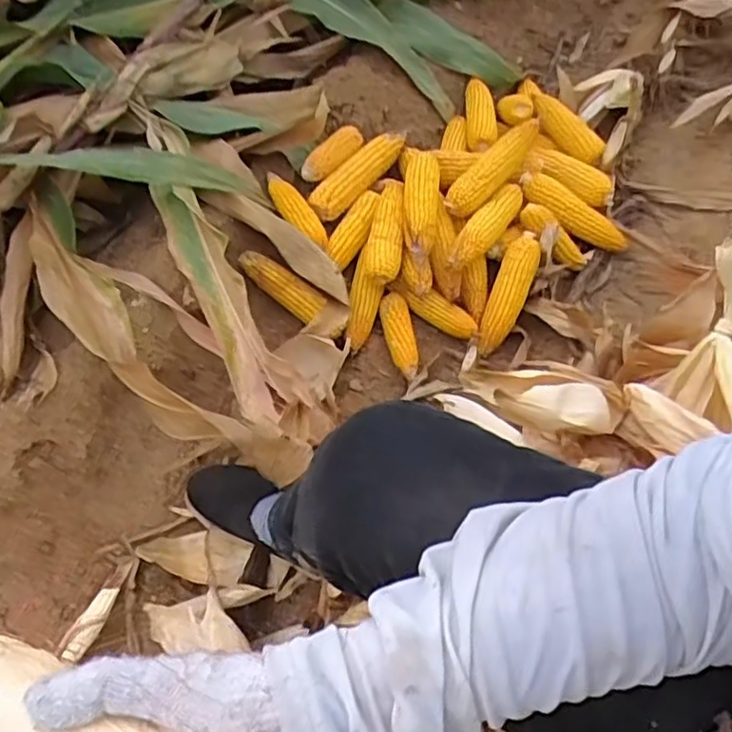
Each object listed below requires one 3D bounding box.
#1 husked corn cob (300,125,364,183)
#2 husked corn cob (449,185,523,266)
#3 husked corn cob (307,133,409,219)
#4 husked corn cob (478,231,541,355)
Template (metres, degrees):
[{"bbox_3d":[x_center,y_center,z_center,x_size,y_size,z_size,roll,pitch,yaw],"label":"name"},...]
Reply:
[{"bbox_3d":[-0.051,-0.359,1.109,0.044,0.037,0.143,35,65,25],"label":"husked corn cob"},{"bbox_3d":[0.188,-0.224,1.035,0.045,0.040,0.195,27,62,21],"label":"husked corn cob"},{"bbox_3d":[-0.006,-0.328,1.100,0.056,0.048,0.236,36,66,25],"label":"husked corn cob"},{"bbox_3d":[0.222,-0.113,1.029,0.049,0.043,0.194,21,87,18],"label":"husked corn cob"}]

